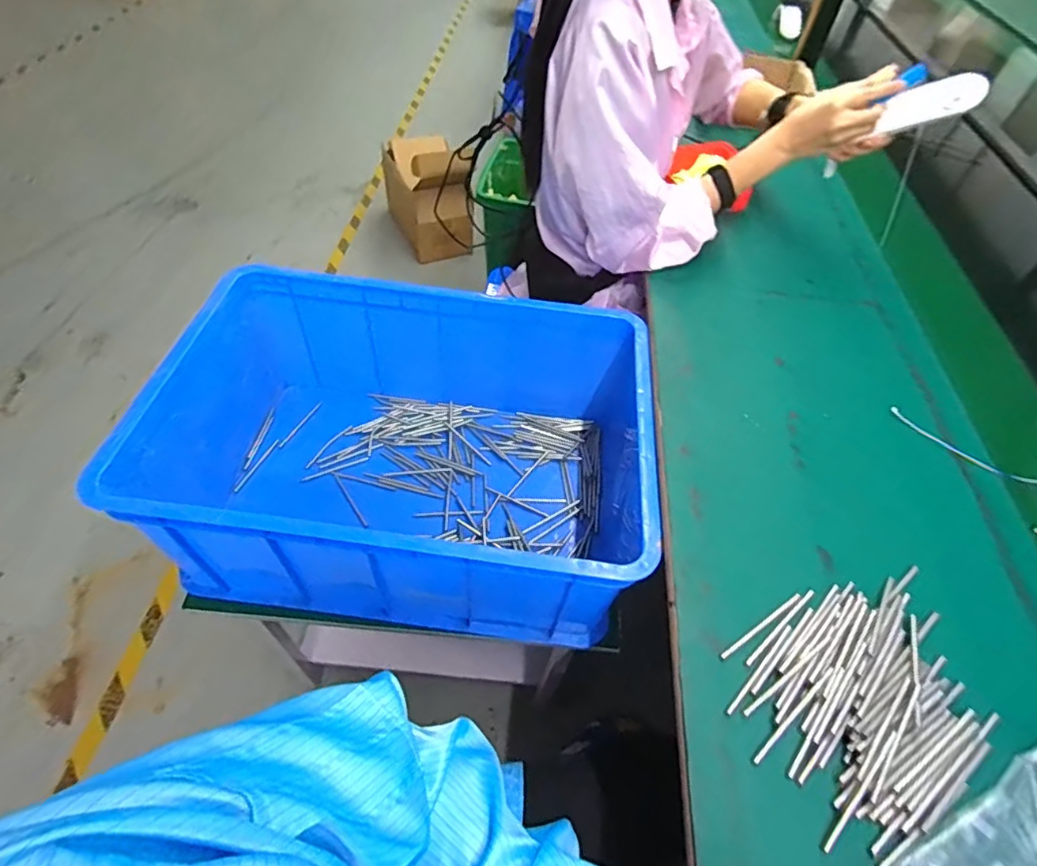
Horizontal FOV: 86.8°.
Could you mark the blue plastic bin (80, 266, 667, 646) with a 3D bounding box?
[{"bbox_3d":[-0.138,0.019,0.768,0.597,0.250,0.411,7,53,0],"label":"blue plastic bin"}]

